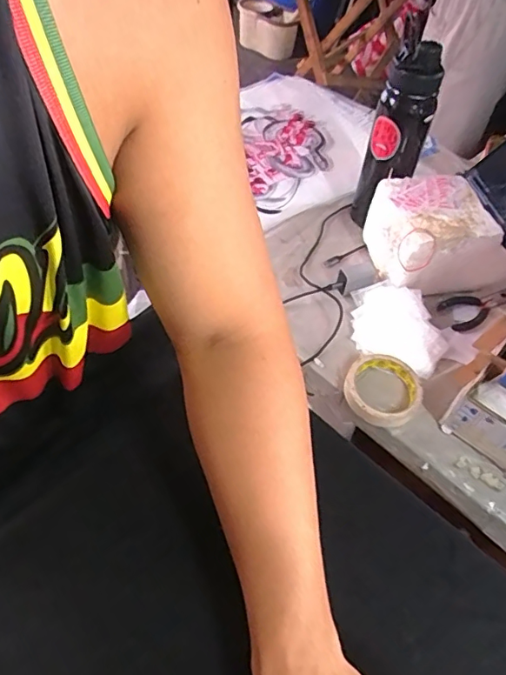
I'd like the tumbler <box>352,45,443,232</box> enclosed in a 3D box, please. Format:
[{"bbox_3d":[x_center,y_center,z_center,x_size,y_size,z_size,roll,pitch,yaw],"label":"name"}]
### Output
[{"bbox_3d":[0.203,-0.269,0.742,0.076,0.279,0.071,19,53,8],"label":"tumbler"}]

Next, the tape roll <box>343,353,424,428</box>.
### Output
[{"bbox_3d":[0.162,0.064,0.627,0.096,0.024,0.089,3,53,-4],"label":"tape roll"}]

